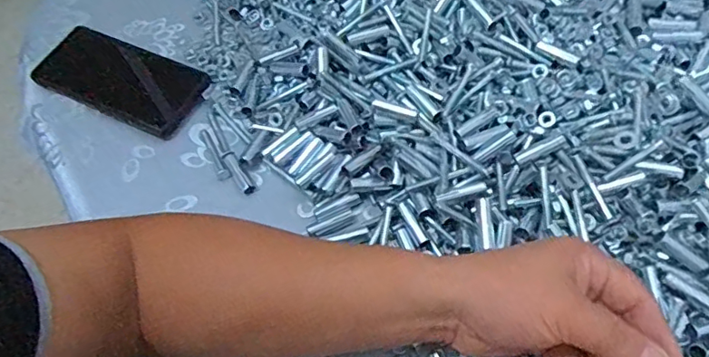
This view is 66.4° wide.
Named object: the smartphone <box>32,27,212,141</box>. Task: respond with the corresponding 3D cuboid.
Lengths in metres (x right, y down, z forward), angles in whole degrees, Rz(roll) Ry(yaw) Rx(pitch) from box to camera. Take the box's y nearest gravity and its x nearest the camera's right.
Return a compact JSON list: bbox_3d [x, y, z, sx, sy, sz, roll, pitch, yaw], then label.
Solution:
[{"bbox_3d":[-0.221,-0.095,0.518,0.162,0.006,0.077,22,64,14],"label":"smartphone"}]

